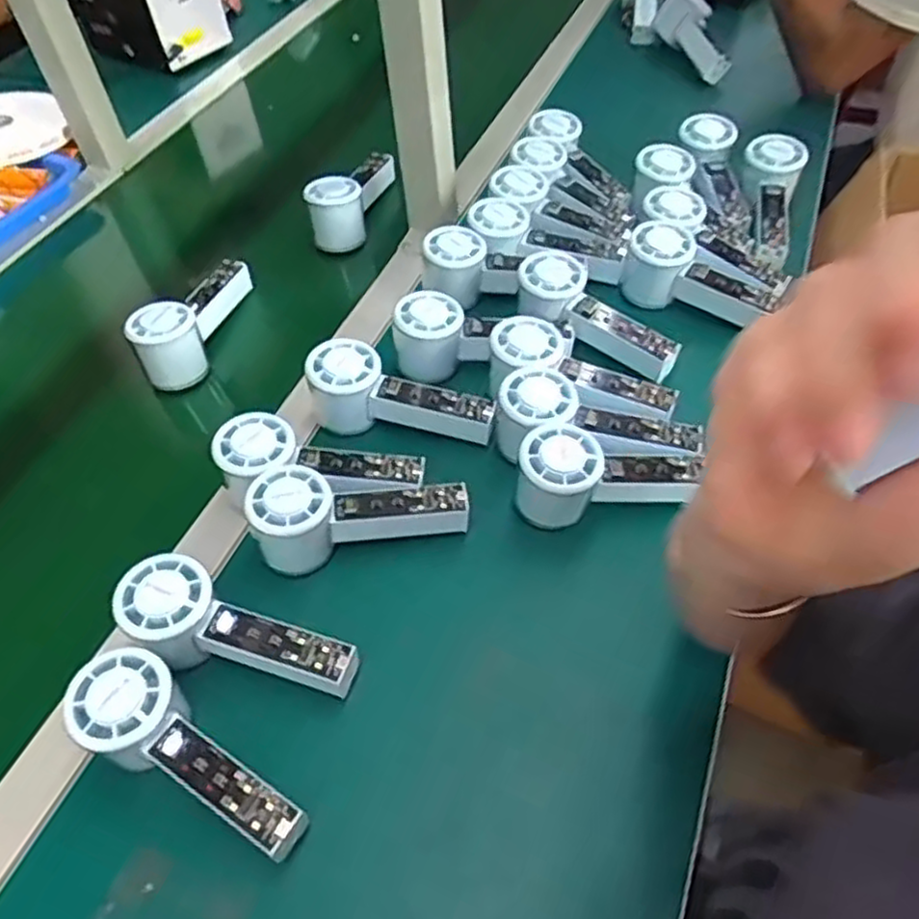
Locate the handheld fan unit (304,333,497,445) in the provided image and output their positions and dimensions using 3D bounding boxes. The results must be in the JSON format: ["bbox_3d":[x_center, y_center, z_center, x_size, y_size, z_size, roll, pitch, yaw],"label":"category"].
[{"bbox_3d":[-0.047,-0.049,0.591,0.152,0.060,0.055,12,52,14],"label":"handheld fan unit"}]

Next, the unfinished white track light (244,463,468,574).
[{"bbox_3d":[-0.071,0.036,0.526,0.152,0.061,0.060,-12,50,-6],"label":"unfinished white track light"}]

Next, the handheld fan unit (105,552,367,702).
[{"bbox_3d":[-0.141,0.114,0.473,0.154,0.044,0.053,21,53,1],"label":"handheld fan unit"}]

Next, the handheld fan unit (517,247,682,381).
[{"bbox_3d":[0.118,-0.126,0.639,0.150,0.060,0.057,27,57,24],"label":"handheld fan unit"}]

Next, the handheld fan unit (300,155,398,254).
[{"bbox_3d":[-0.113,-0.288,0.802,0.059,0.067,0.133,11,52,13],"label":"handheld fan unit"}]

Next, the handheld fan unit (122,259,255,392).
[{"bbox_3d":[-0.244,-0.133,0.688,0.050,0.067,0.156,7,51,10],"label":"handheld fan unit"}]

